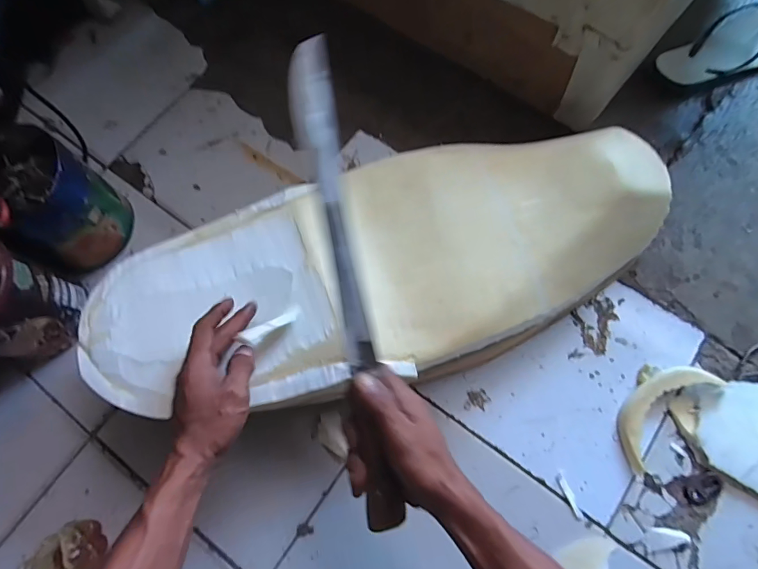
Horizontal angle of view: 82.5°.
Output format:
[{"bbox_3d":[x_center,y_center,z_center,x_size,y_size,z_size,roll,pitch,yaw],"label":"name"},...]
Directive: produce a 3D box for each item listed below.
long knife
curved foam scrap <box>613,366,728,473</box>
[{"bbox_3d":[-0.028,0.008,0.384,0.036,0.025,0.426,-10,92,-1],"label":"long knife"},{"bbox_3d":[0.359,0.158,0.550,0.065,0.034,0.158,43,79,14],"label":"curved foam scrap"}]

